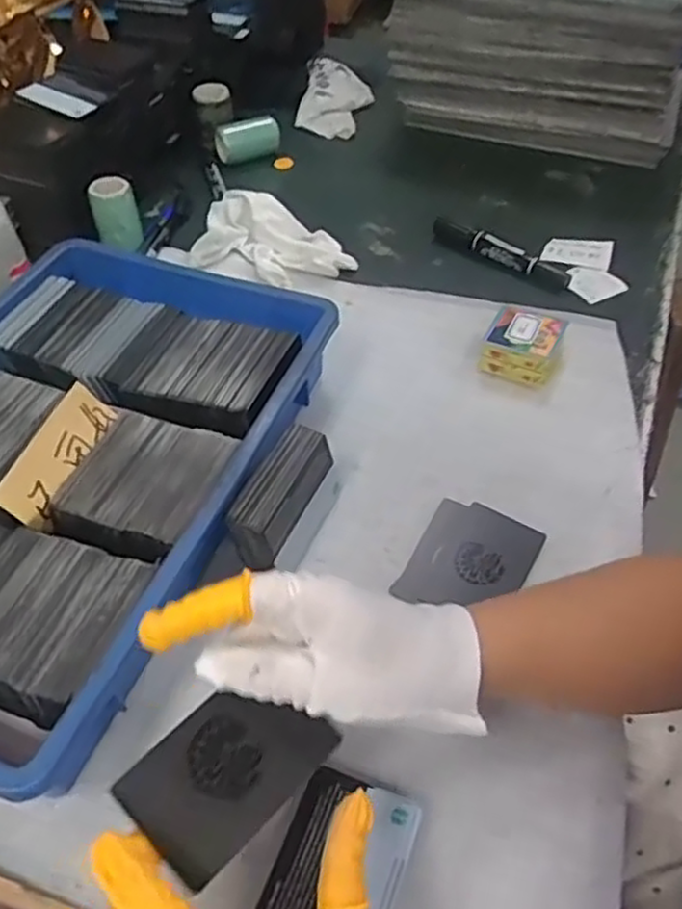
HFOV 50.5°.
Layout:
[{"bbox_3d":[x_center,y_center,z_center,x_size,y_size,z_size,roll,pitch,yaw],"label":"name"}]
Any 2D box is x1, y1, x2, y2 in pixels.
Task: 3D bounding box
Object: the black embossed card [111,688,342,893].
[{"bbox_3d":[-0.047,0.130,0.300,0.077,0.005,0.053,-41,79,-23],"label":"black embossed card"}]

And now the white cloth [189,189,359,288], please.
[{"bbox_3d":[-0.061,-0.203,0.674,0.147,0.039,0.094,11,50,7],"label":"white cloth"}]

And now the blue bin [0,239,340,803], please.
[{"bbox_3d":[-0.186,0.002,0.472,0.263,0.057,0.365,18,51,12],"label":"blue bin"}]

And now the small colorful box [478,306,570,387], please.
[{"bbox_3d":[0.145,-0.088,0.574,0.054,0.033,0.054,20,52,14],"label":"small colorful box"}]

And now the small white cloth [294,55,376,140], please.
[{"bbox_3d":[-0.007,-0.436,0.885,0.088,0.034,0.137,8,50,4],"label":"small white cloth"}]

